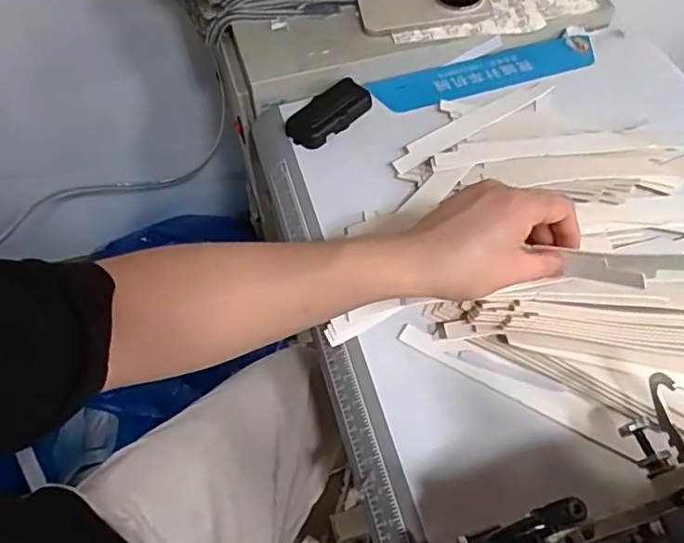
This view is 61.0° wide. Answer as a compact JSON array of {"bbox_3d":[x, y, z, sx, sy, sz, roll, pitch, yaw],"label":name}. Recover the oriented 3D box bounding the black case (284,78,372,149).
[{"bbox_3d":[-0.014,-0.190,0.690,0.050,0.024,0.106,39,66,24],"label":"black case"}]

